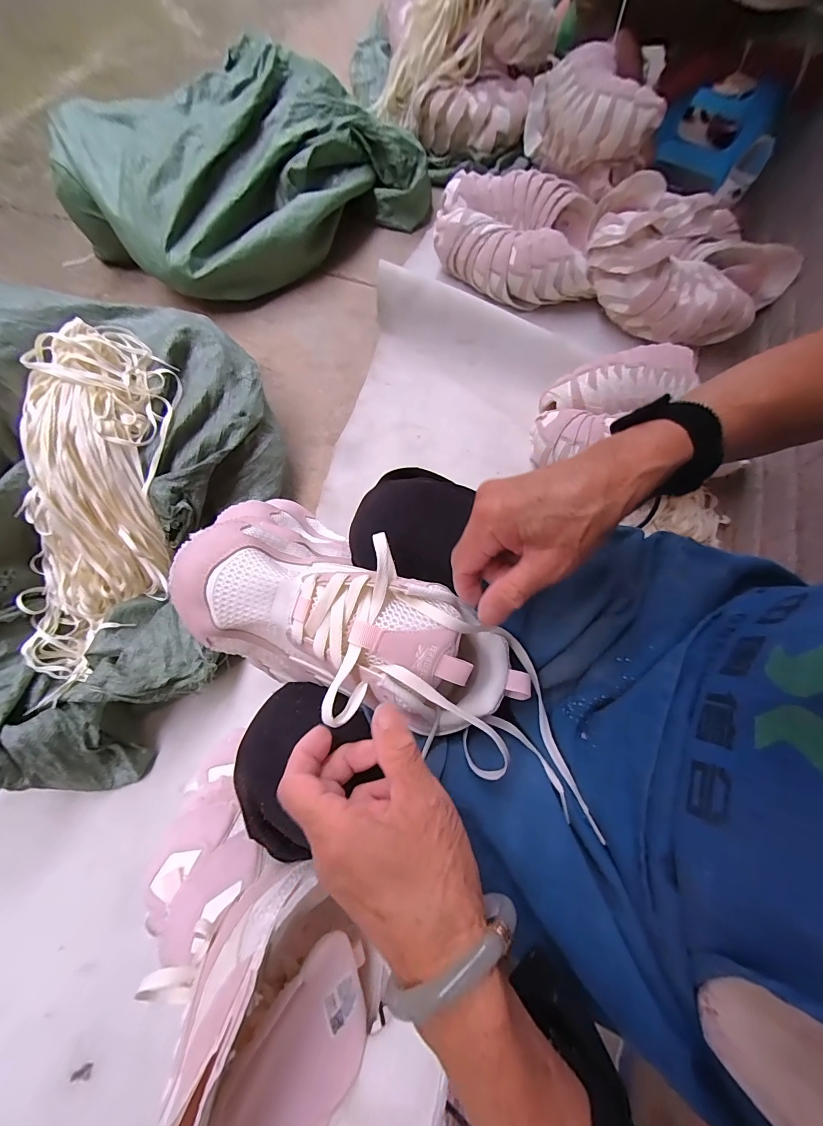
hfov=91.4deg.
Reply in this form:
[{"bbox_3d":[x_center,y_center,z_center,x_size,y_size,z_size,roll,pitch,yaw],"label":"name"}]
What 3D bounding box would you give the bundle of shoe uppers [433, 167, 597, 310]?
[{"bbox_3d":[0.256,-0.800,0.976,0.402,0.150,0.275,16,71,2],"label":"bundle of shoe uppers"}]

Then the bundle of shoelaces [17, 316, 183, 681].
[{"bbox_3d":[-0.482,-0.091,0.622,0.189,0.118,0.538,12,97,7],"label":"bundle of shoelaces"}]

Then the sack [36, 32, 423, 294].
[{"bbox_3d":[-0.406,-0.963,1.010,0.790,0.235,0.550,-41,78,-16],"label":"sack"}]

